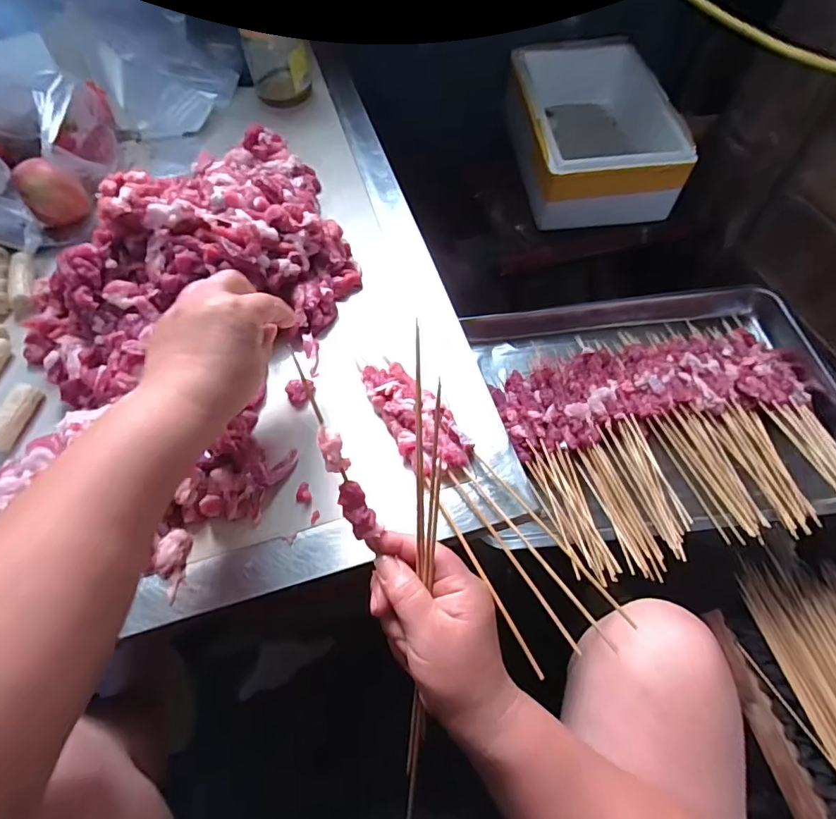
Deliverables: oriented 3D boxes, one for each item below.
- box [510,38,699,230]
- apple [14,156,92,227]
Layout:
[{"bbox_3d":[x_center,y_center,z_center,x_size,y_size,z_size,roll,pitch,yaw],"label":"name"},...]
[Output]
[{"bbox_3d":[0.293,-0.482,0.846,0.226,0.129,0.360,-8,59,-2],"label":"box"},{"bbox_3d":[-0.382,-0.227,0.507,0.051,0.061,0.053,-40,65,-19],"label":"apple"}]

